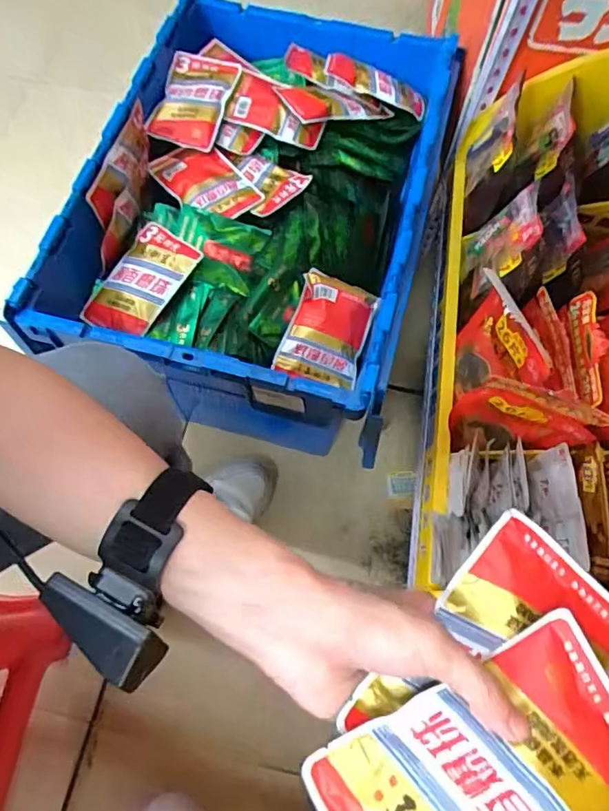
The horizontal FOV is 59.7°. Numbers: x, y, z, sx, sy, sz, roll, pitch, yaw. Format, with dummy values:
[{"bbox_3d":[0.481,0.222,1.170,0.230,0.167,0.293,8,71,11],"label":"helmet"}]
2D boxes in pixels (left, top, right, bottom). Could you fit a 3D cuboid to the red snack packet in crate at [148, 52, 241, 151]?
[{"bbox_3d":[-0.157,-0.432,0.744,0.096,0.036,0.151,12,68,6],"label":"red snack packet in crate"}]

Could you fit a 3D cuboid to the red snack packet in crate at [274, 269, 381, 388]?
[{"bbox_3d":[0.027,-0.088,0.621,0.089,0.041,0.129,16,68,8],"label":"red snack packet in crate"}]

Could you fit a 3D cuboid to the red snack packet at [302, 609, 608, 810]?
[{"bbox_3d":[0.089,0.178,0.252,0.155,0.021,0.092,-26,69,-10],"label":"red snack packet"}]

